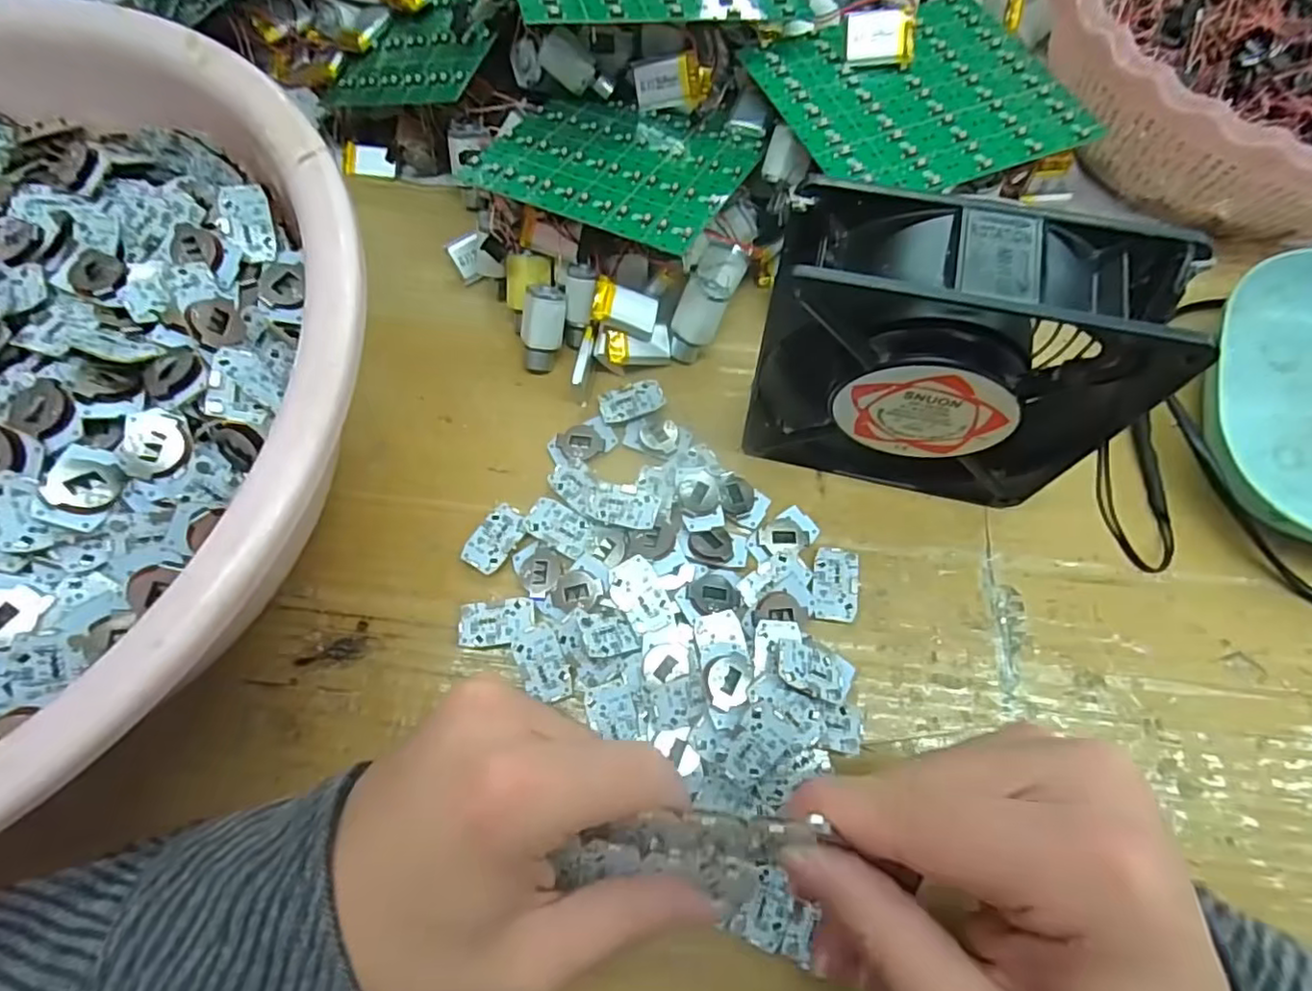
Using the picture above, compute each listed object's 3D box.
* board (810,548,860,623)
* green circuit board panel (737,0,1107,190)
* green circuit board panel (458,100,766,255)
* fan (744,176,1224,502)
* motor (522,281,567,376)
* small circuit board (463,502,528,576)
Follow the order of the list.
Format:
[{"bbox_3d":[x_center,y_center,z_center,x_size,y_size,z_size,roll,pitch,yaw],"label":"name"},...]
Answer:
[{"bbox_3d":[0.073,0.036,0.262,0.018,0.004,0.029,8,69,4],"label":"board"},{"bbox_3d":[0.116,-0.177,0.283,0.124,0.004,0.103,-22,69,-11],"label":"green circuit board panel"},{"bbox_3d":[-0.017,-0.147,0.283,0.107,0.004,0.093,23,57,12],"label":"green circuit board panel"},{"bbox_3d":[0.098,-0.044,0.230,0.124,0.116,0.045,12,69,6],"label":"fan"},{"bbox_3d":[-0.053,-0.076,0.296,0.020,0.013,0.039,12,113,5],"label":"motor"},{"bbox_3d":[-0.068,0.018,0.270,0.017,0.004,0.029,29,72,11],"label":"small circuit board"}]

